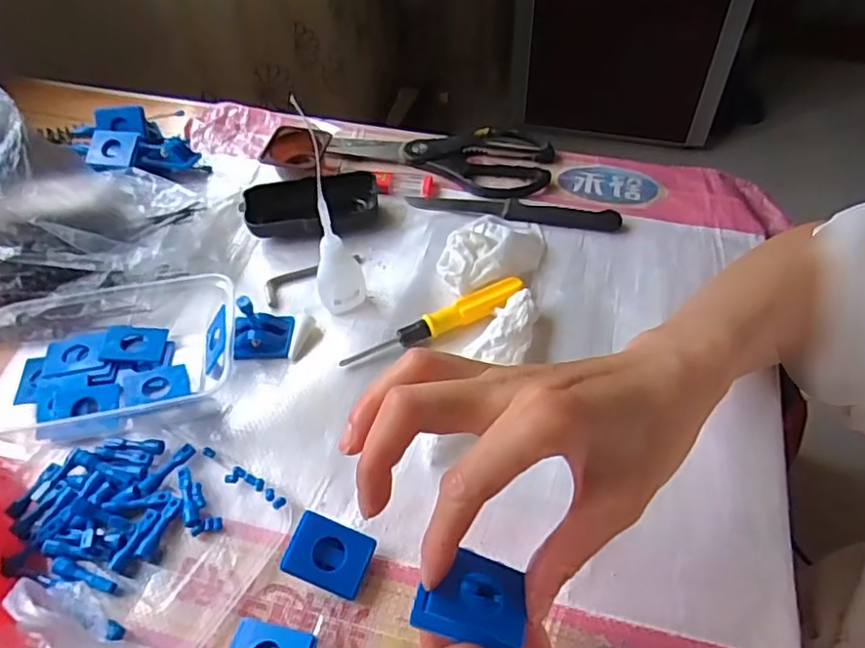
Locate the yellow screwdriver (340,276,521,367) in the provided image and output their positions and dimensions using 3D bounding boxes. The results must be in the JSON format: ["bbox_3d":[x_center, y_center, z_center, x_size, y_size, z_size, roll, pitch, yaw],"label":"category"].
[{"bbox_3d":[0.003,0.001,0.447,0.138,0.014,0.018,-26,54,-18],"label":"yellow screwdriver"}]

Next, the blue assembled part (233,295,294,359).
[{"bbox_3d":[-0.119,0.003,0.446,0.039,0.030,0.035,0,51,3],"label":"blue assembled part"}]

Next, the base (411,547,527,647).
[{"bbox_3d":[0.015,0.114,0.263,0.041,0.015,0.034,23,39,-8],"label":"base"}]

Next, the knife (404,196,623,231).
[{"bbox_3d":[0.067,-0.094,0.529,0.173,0.008,0.022,6,51,7],"label":"knife"}]

